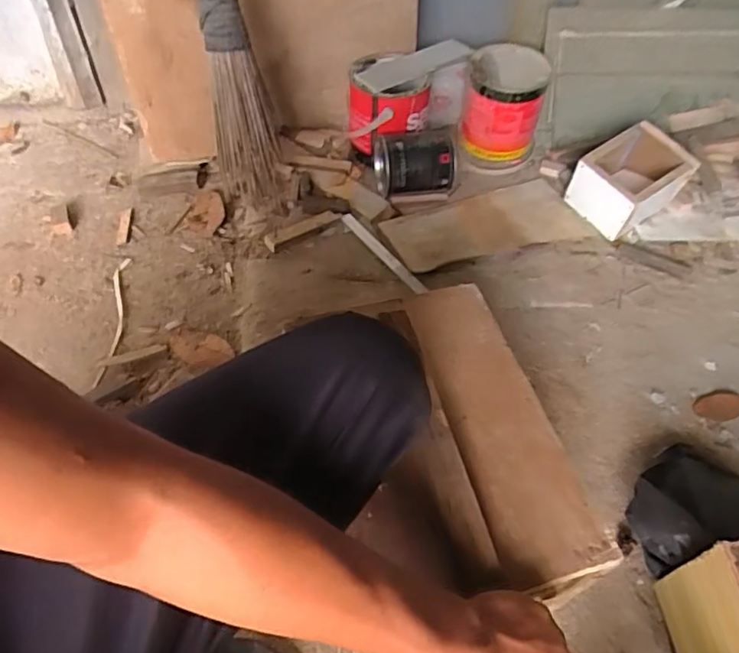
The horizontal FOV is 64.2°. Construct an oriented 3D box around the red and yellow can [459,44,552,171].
[{"bbox_3d":[0.257,-0.424,1.144,0.152,0.157,0.180,7,52,8],"label":"red and yellow can"}]

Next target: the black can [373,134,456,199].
[{"bbox_3d":[0.083,-0.301,1.073,0.141,0.097,0.096,-3,52,-5],"label":"black can"}]

